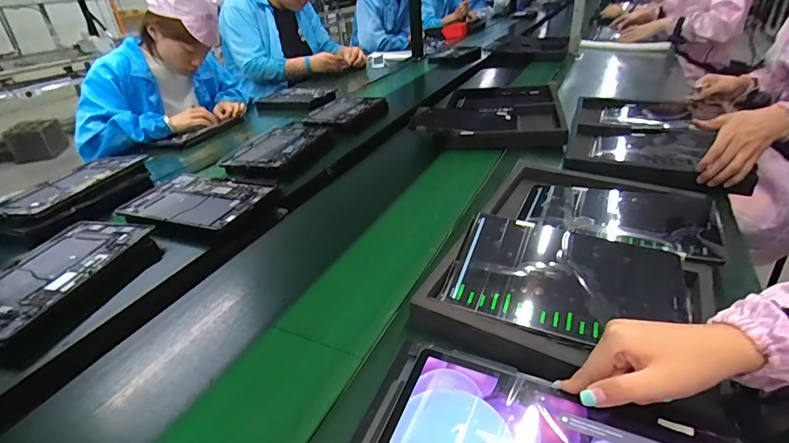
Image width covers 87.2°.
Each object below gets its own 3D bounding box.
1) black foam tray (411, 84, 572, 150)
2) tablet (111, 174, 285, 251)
[{"bbox_3d":[0.272,-0.309,1.113,0.330,0.046,0.475,5,32,17],"label":"black foam tray"},{"bbox_3d":[-0.363,-0.032,0.774,0.280,0.020,0.195,9,36,21],"label":"tablet"}]

